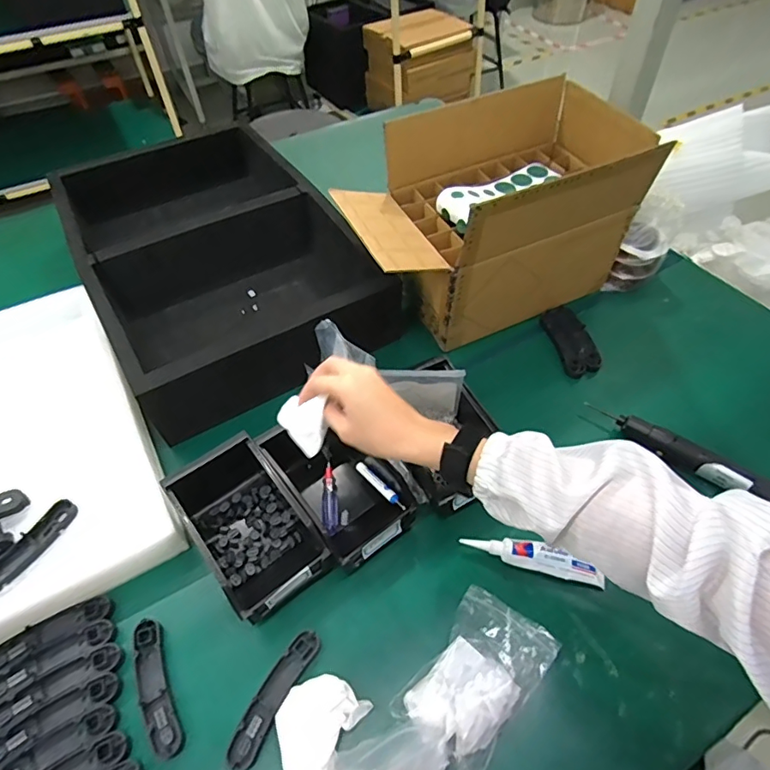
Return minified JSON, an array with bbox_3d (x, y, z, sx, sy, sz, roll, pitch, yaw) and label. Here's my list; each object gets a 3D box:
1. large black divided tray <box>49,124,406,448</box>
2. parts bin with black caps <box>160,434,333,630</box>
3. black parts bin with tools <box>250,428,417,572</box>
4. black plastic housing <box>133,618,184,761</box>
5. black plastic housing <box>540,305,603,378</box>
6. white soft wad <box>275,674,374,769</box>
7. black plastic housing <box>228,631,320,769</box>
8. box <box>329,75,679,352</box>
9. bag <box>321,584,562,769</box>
[{"bbox_3d":[-0.267,-0.213,0.797,0.378,0.105,0.579,-25,56,-17],"label":"large black divided tray"},{"bbox_3d":[-0.151,0.146,0.541,0.101,0.068,0.186,-33,58,-22],"label":"parts bin with black caps"},{"bbox_3d":[-0.055,0.117,0.571,0.107,0.087,0.175,-32,58,-21],"label":"black parts bin with tools"},{"bbox_3d":[-0.220,0.286,0.473,0.029,0.016,0.118,-21,55,-14],"label":"black plastic housing"},{"bbox_3d":[0.280,-0.068,0.744,0.060,0.016,0.128,-9,52,-6],"label":"black plastic housing"},{"bbox_3d":[-0.066,0.307,0.442,0.070,0.028,0.091,25,57,19],"label":"white soft wad"},{"bbox_3d":[-0.104,0.290,0.466,0.027,0.010,0.120,23,56,18],"label":"black plastic housing"},{"bbox_3d":[0.142,-0.232,0.719,0.397,0.239,0.228,-22,55,-15],"label":"box"},{"bbox_3d":[0.054,0.280,0.422,0.089,0.077,0.233,36,40,26],"label":"bag"}]

